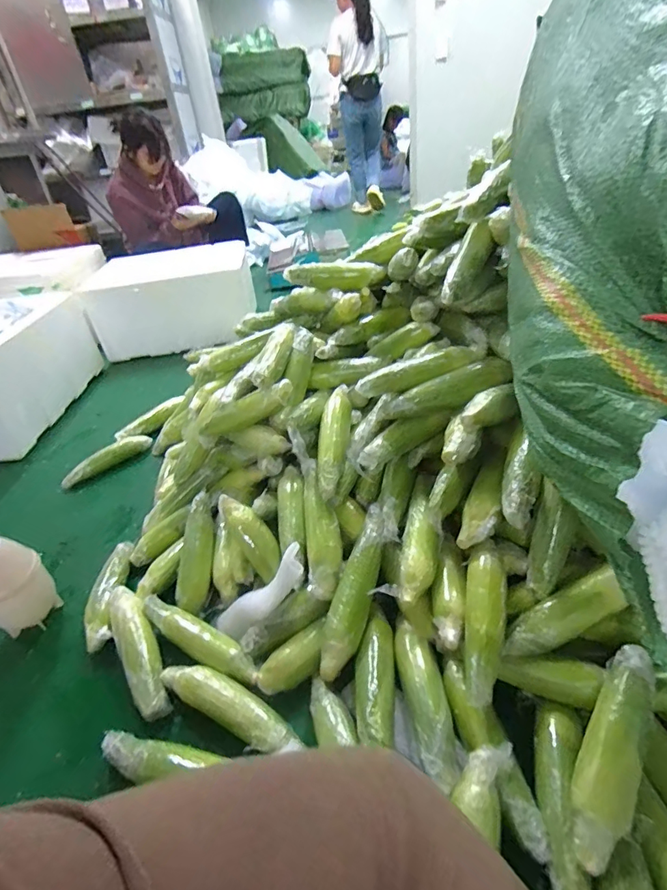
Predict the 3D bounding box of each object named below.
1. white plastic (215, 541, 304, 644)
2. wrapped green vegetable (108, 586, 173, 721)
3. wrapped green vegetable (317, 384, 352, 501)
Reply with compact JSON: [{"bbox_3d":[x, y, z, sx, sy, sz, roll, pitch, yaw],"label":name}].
[{"bbox_3d":[-0.113,0.247,0.728,0.046,0.210,0.069,32,26,-23],"label":"white plastic"},{"bbox_3d":[-0.318,0.327,0.729,0.055,0.040,0.244,-25,38,-23],"label":"wrapped green vegetable"},{"bbox_3d":[0.000,-0.009,0.838,0.054,0.043,0.249,0,54,12],"label":"wrapped green vegetable"}]

